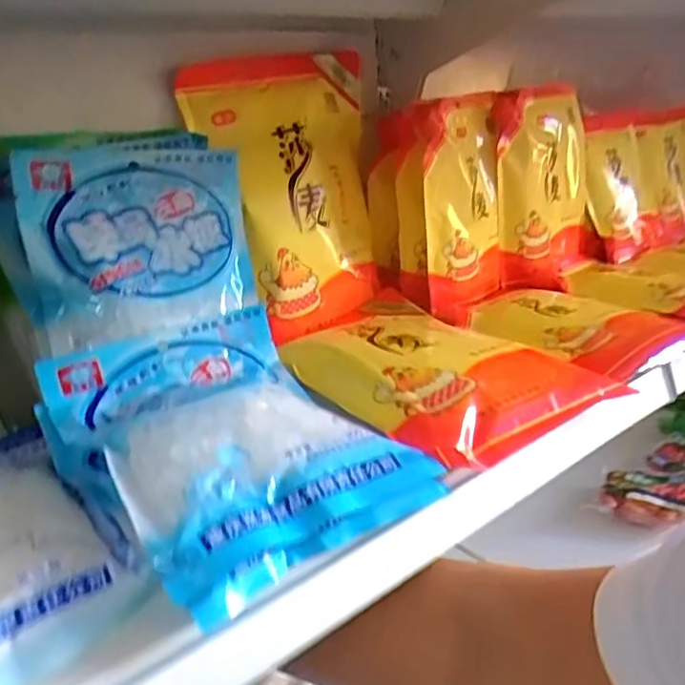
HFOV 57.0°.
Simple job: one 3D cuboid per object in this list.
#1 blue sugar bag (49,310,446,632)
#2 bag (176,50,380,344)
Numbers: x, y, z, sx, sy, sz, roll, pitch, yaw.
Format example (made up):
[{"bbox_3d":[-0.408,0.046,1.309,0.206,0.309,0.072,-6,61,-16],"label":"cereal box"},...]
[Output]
[{"bbox_3d":[-0.067,0.049,0.372,0.157,0.061,0.219,-19,25,-33],"label":"blue sugar bag"},{"bbox_3d":[-0.034,-0.150,0.592,0.177,0.245,0.044,-28,12,-35],"label":"bag"}]

